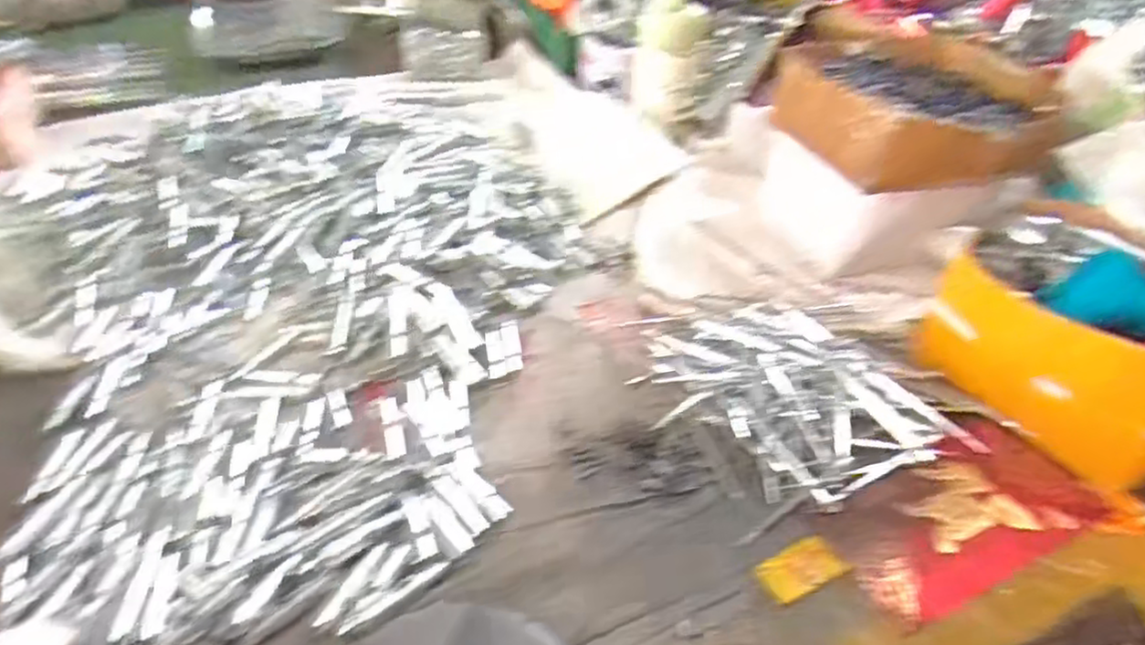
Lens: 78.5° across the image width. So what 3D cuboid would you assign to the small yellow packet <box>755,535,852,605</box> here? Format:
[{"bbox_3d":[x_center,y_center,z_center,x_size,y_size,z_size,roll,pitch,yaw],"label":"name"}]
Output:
[{"bbox_3d":[0.123,0.131,0.376,0.046,0.004,0.026,-18,44,-22],"label":"small yellow packet"}]

